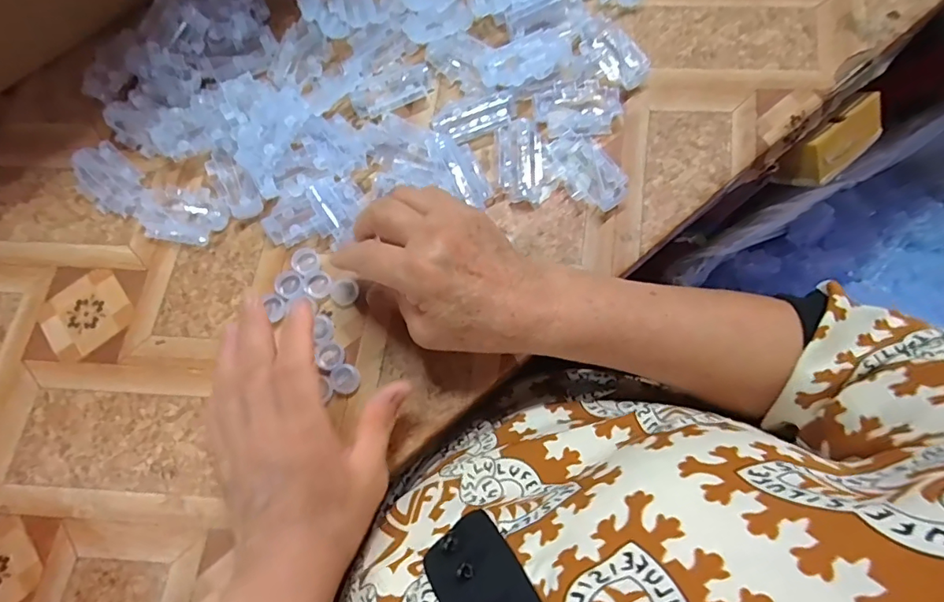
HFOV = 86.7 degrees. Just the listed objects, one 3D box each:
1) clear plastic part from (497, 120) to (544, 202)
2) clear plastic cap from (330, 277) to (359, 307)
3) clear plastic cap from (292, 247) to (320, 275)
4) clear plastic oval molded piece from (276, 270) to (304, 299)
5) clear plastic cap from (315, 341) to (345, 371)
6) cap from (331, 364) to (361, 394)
[{"bbox_3d":[0.038,-0.111,0.392,0.034,0.012,0.067,-4,75,0],"label":"clear plastic part"},{"bbox_3d":[-0.095,-0.007,0.373,0.020,0.005,0.020,0,75,1],"label":"clear plastic cap"},{"bbox_3d":[-0.127,-0.031,0.380,0.019,0.004,0.020,0,75,1],"label":"clear plastic cap"},{"bbox_3d":[-0.137,-0.012,0.376,0.019,0.004,0.022,-19,76,-4],"label":"clear plastic oval molded piece"},{"bbox_3d":[-0.102,0.039,0.362,0.020,0.005,0.020,0,75,1],"label":"clear plastic cap"},{"bbox_3d":[-0.090,0.055,0.356,0.019,0.006,0.020,0,75,1],"label":"cap"}]

